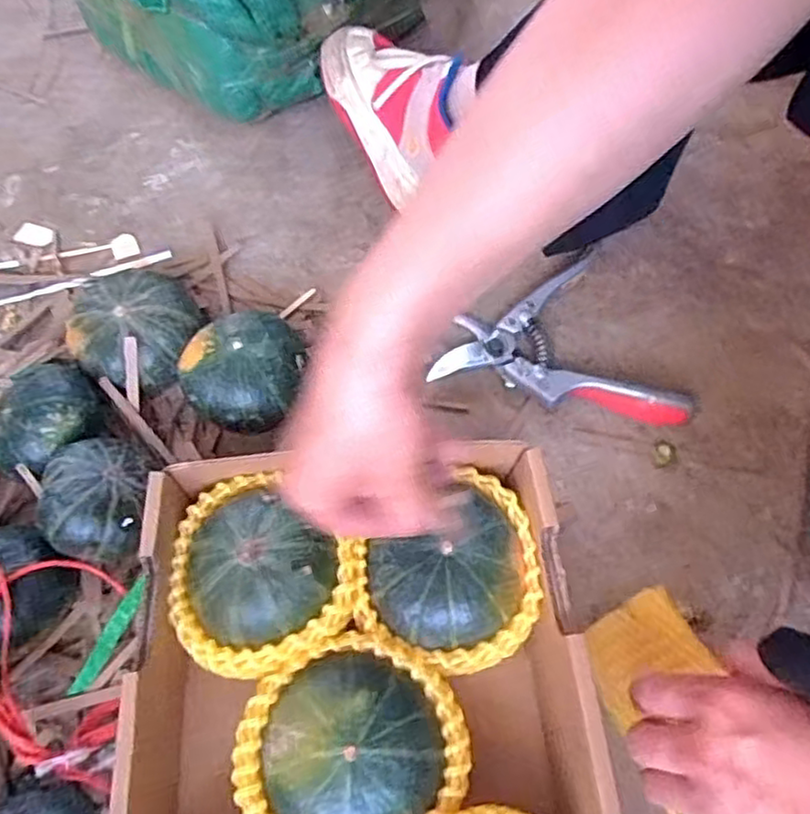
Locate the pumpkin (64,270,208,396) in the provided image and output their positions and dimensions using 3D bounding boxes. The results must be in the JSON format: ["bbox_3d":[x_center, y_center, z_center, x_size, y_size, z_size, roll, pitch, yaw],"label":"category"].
[{"bbox_3d":[-0.191,-0.052,0.493,0.084,0.051,0.081,0,62,1],"label":"pumpkin"}]

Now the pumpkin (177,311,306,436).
[{"bbox_3d":[-0.107,-0.018,0.469,0.080,0.059,0.076,-1,60,2],"label":"pumpkin"}]

